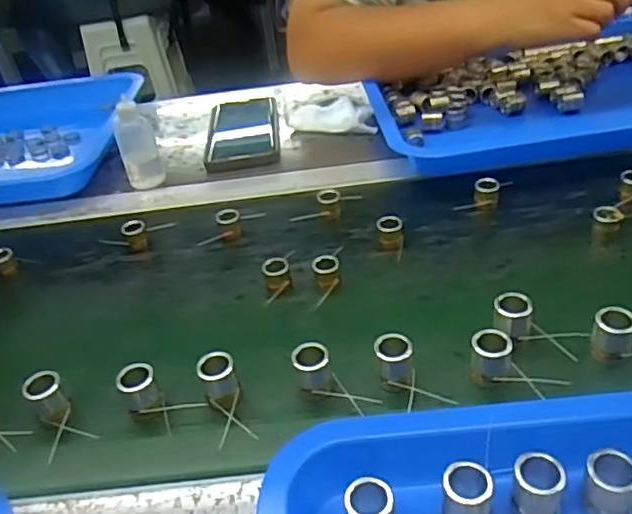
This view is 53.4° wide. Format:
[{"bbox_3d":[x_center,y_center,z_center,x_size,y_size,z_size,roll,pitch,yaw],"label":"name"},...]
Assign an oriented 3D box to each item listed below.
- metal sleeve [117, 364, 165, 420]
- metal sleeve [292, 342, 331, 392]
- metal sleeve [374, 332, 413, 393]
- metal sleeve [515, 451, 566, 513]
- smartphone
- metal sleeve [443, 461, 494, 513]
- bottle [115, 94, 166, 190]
[{"bbox_3d":[-0.110,0.085,0.395,0.021,0.029,0.022,-21,39,-17],"label":"metal sleeve"},{"bbox_3d":[-0.002,0.072,0.396,0.022,0.029,0.021,-5,37,4],"label":"metal sleeve"},{"bbox_3d":[0.049,0.068,0.394,0.022,0.033,0.025,-3,37,7],"label":"metal sleeve"},{"bbox_3d":[0.107,0.110,0.302,0.021,0.024,0.020,-5,37,4],"label":"metal sleeve"},{"bbox_3d":[-0.081,-0.143,0.709,0.077,0.008,0.161,-7,37,1],"label":"smartphone"},{"bbox_3d":[0.073,0.114,0.302,0.022,0.023,0.019,5,39,16],"label":"metal sleeve"},{"bbox_3d":[-0.174,-0.109,0.618,0.035,0.087,0.044,-15,38,-9],"label":"bottle"}]

